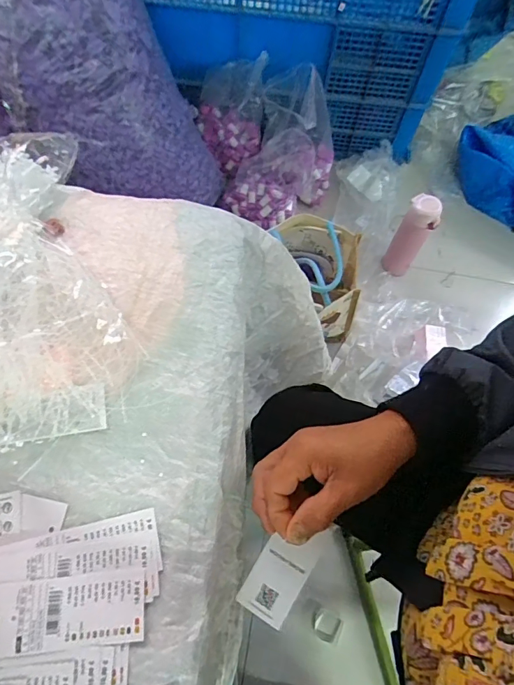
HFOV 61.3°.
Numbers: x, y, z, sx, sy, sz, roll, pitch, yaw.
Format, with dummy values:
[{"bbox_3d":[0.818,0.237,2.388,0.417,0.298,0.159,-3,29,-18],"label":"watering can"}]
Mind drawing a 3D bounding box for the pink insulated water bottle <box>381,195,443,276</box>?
[{"bbox_3d":[0.337,-0.231,0.948,0.068,0.203,0.070,29,69,9],"label":"pink insulated water bottle"}]

